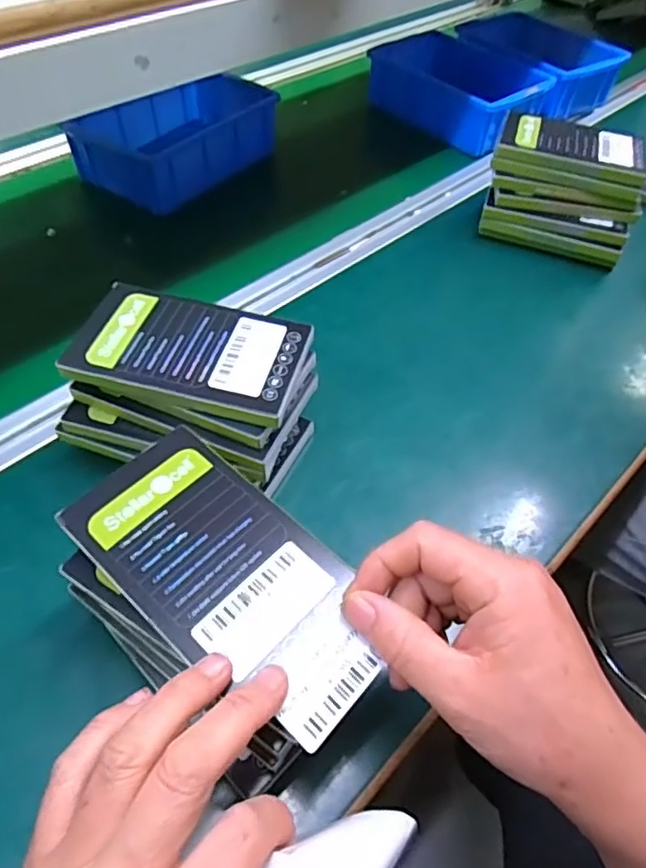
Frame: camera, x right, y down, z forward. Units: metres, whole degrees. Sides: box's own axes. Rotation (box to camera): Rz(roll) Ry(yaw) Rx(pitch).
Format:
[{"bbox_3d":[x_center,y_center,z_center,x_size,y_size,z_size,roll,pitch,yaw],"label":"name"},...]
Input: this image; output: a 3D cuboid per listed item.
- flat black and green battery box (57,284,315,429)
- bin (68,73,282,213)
[{"bbox_3d":[-0.080,-0.049,0.355,0.132,0.011,0.081,13,52,7],"label":"flat black and green battery box"},{"bbox_3d":[-0.154,-0.316,0.627,0.130,0.057,0.201,35,57,22],"label":"bin"}]

